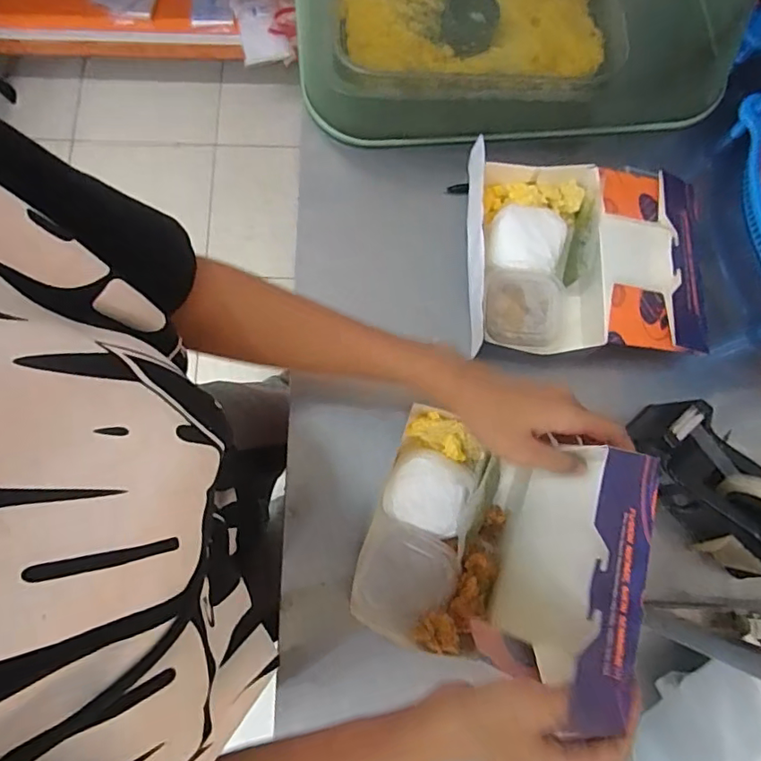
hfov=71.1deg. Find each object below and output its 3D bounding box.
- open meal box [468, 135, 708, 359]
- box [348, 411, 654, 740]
[{"bbox_3d":[0.192,-0.116,0.520,0.218,0.070,0.195,1,77,-1],"label":"open meal box"},{"bbox_3d":[0.086,0.125,0.401,0.176,0.166,0.176,17,78,2],"label":"box"}]

